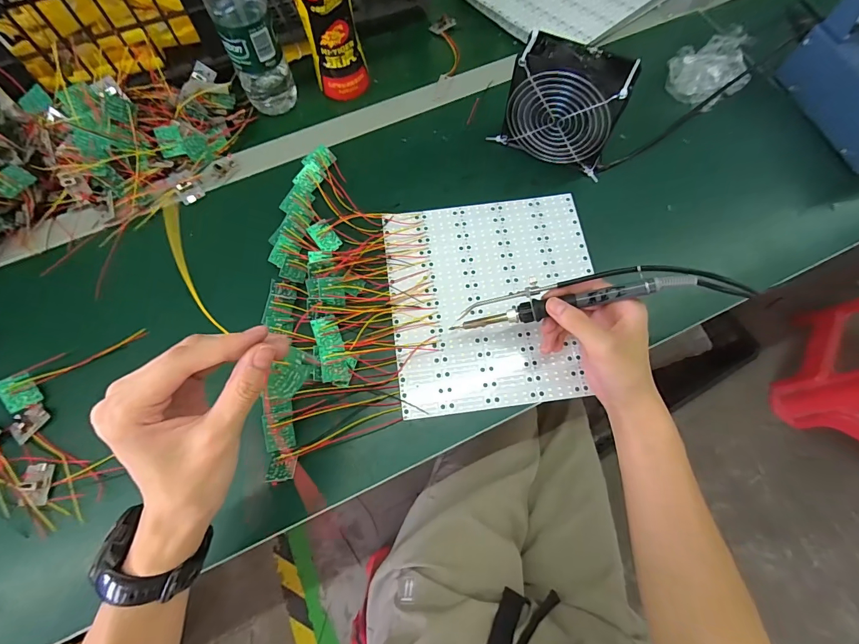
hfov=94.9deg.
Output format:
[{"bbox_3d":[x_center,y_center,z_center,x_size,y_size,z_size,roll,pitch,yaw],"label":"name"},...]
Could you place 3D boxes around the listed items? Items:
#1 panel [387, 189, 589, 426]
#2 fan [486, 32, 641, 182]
[{"bbox_3d":[0.071,-0.028,0.431,0.222,0.011,0.234,-7,68,-2],"label":"panel"},{"bbox_3d":[0.148,-0.236,0.443,0.128,0.122,0.045,26,72,10],"label":"fan"}]

